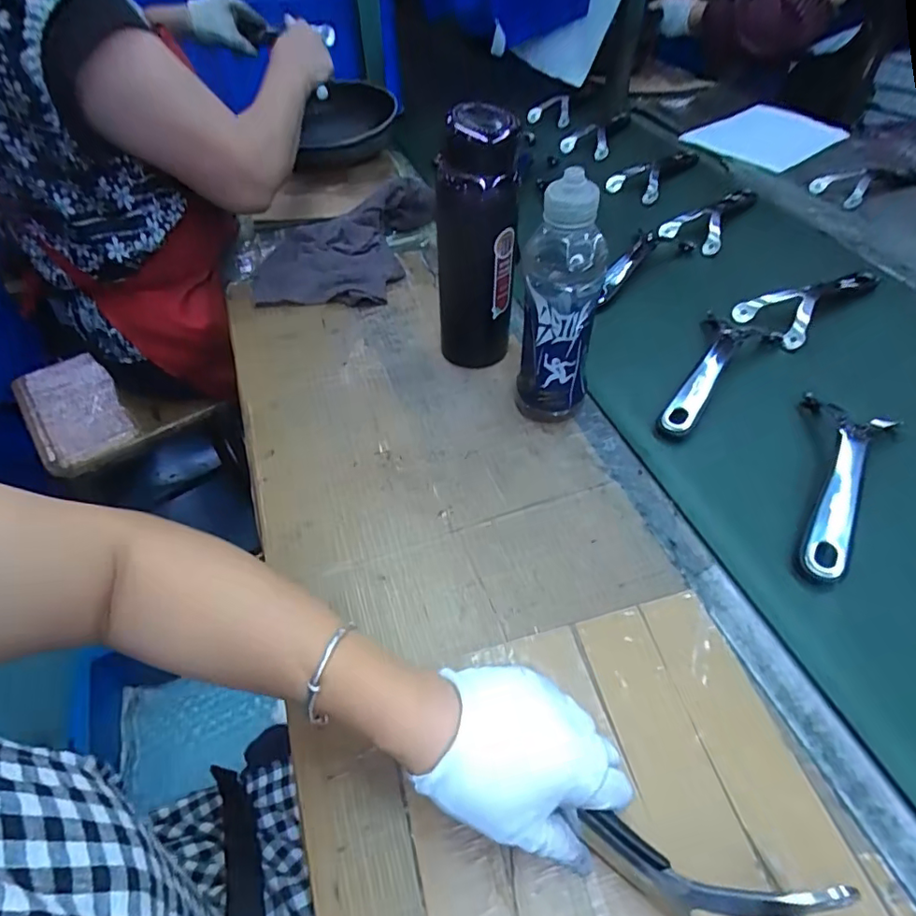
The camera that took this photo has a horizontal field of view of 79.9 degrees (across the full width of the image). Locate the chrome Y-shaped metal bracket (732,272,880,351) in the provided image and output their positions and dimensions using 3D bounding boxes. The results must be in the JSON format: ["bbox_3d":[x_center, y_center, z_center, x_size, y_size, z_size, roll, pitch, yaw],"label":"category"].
[{"bbox_3d":[0.443,-0.206,0.676,0.229,0.036,0.087,-30,55,-24],"label":"chrome Y-shaped metal bracket"}]

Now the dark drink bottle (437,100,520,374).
[{"bbox_3d":[0.017,-0.202,0.539,0.076,0.227,0.062,2,48,3],"label":"dark drink bottle"}]

